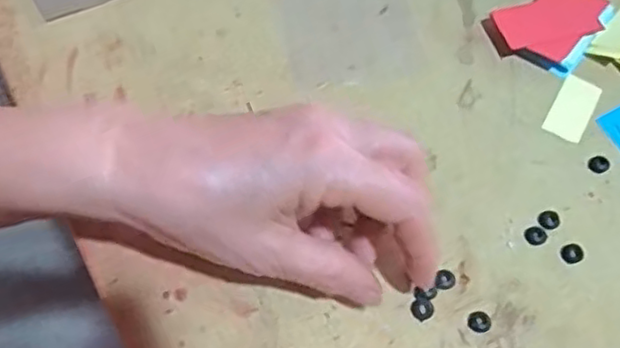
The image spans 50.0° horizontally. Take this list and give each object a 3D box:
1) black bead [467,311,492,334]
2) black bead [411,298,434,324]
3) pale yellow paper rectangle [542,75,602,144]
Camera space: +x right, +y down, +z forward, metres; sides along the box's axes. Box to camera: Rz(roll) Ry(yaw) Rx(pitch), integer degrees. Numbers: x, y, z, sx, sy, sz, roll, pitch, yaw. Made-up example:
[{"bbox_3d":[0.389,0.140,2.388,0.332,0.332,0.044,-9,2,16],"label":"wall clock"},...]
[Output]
[{"bbox_3d":[0.079,0.069,0.309,0.011,0.004,0.010,1,59,-2],"label":"black bead"},{"bbox_3d":[0.052,0.063,0.310,0.010,0.004,0.010,1,59,-2],"label":"black bead"},{"bbox_3d":[0.150,-0.038,0.376,0.020,0.004,0.046,28,62,14],"label":"pale yellow paper rectangle"}]

